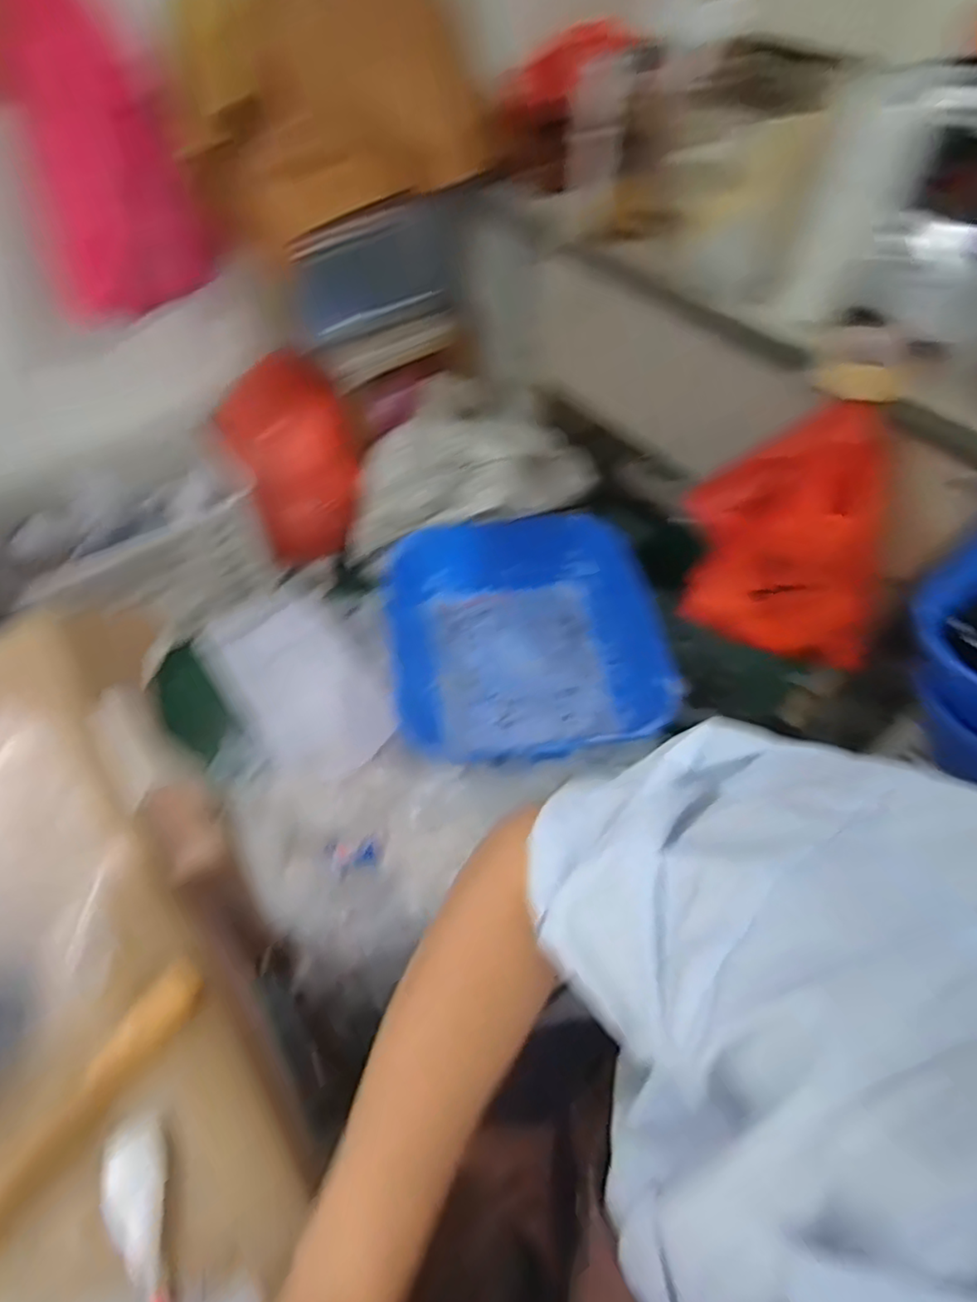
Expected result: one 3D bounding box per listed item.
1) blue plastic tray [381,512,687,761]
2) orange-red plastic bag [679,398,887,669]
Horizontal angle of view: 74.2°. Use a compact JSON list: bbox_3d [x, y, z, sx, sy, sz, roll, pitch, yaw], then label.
[{"bbox_3d":[0.083,-0.024,1.384,0.568,0.147,0.601,-7,53,-5],"label":"blue plastic tray"},{"bbox_3d":[0.447,-0.180,0.948,0.317,0.379,0.129,29,58,21],"label":"orange-red plastic bag"}]

